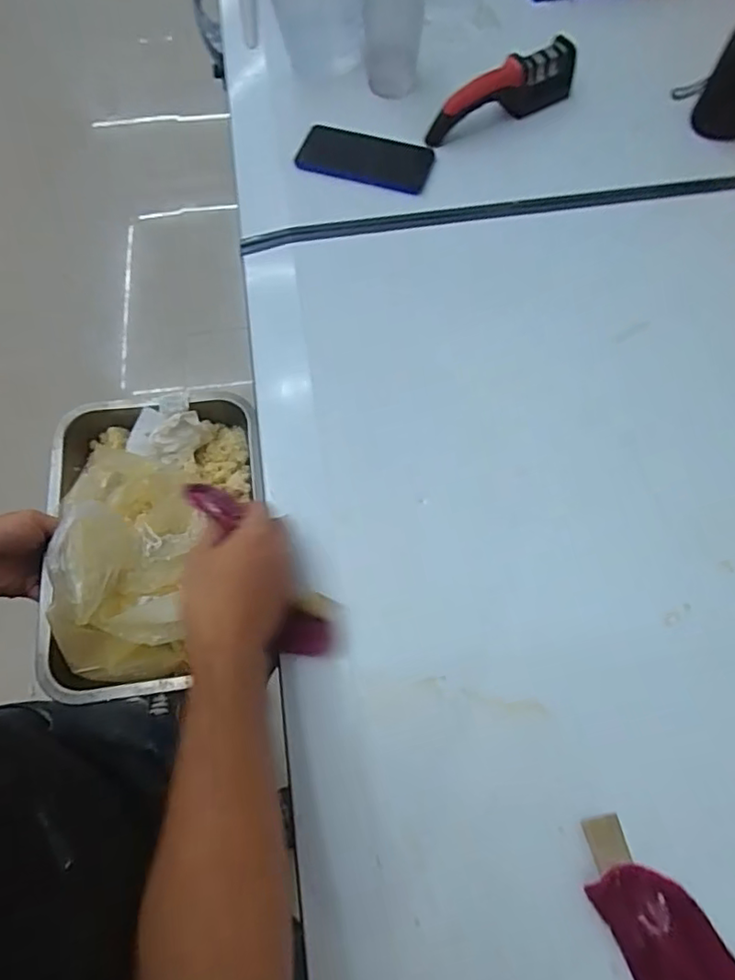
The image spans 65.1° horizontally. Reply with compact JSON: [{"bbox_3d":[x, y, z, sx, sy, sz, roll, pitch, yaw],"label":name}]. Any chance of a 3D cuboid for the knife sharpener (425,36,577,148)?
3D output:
[{"bbox_3d":[0.169,-0.500,0.731,0.210,0.059,0.043,-26,66,-11],"label":"knife sharpener"}]

